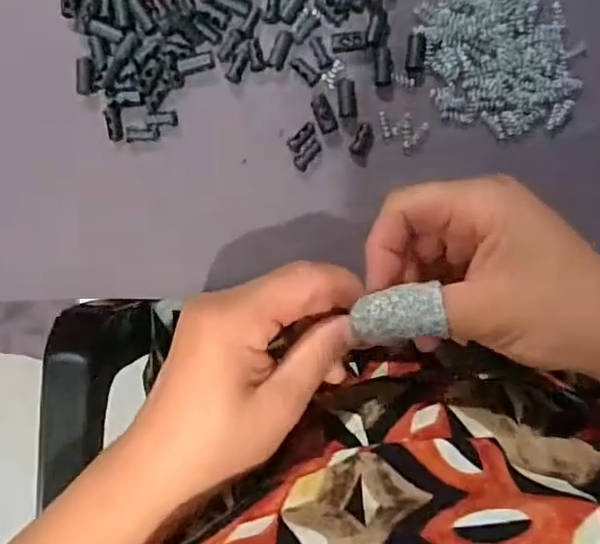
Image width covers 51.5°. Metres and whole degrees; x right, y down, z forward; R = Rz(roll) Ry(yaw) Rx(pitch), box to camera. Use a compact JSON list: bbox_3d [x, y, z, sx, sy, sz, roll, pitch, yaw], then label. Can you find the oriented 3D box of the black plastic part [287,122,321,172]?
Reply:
[{"bbox_3d":[0.003,-0.067,0.331,0.016,0.005,0.022,43,91,2],"label":"black plastic part"}]

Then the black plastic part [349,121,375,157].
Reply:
[{"bbox_3d":[0.034,-0.071,0.330,0.010,0.004,0.017,27,90,2],"label":"black plastic part"}]

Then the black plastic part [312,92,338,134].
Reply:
[{"bbox_3d":[0.013,-0.085,0.329,0.010,0.004,0.021,-22,89,2],"label":"black plastic part"}]

